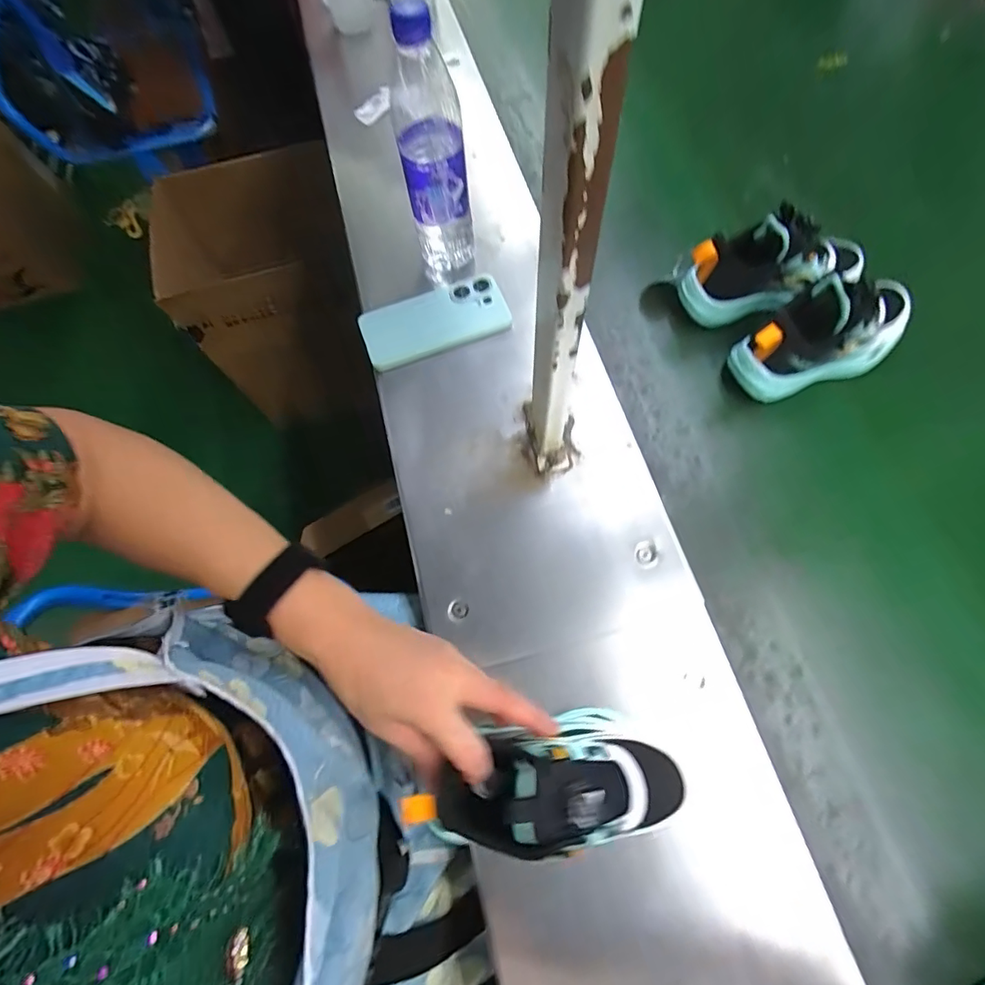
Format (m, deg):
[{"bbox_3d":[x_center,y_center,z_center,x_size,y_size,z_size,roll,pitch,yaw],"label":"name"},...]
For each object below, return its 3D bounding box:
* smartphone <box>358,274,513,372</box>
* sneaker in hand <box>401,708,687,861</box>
[{"bbox_3d":[-0.065,-0.193,0.539,0.160,0.011,0.078,-19,79,-5],"label":"smartphone"},{"bbox_3d":[0.048,0.190,0.317,0.180,0.069,0.072,-3,68,-13],"label":"sneaker in hand"}]

